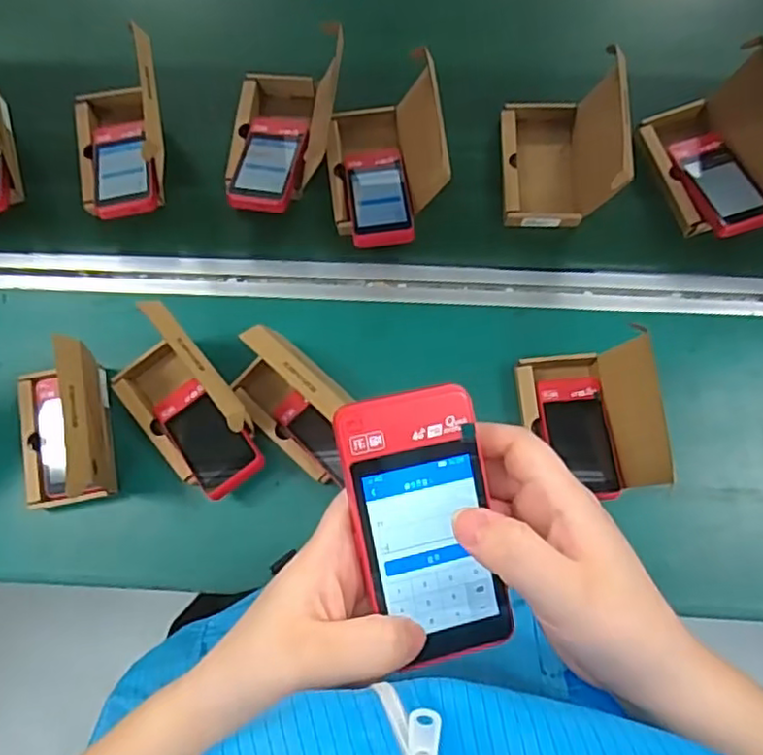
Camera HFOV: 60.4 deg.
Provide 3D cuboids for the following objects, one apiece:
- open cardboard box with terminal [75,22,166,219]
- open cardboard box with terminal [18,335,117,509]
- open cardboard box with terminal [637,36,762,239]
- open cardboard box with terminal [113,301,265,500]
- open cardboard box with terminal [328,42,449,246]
[{"bbox_3d":[-0.284,-0.266,0.702,0.114,0.114,0.171,-12,78,-8],"label":"open cardboard box with terminal"},{"bbox_3d":[-0.305,0.048,0.612,0.099,0.132,0.137,-7,75,-4],"label":"open cardboard box with terminal"},{"bbox_3d":[0.372,-0.255,0.715,0.121,0.118,0.181,-14,78,-9],"label":"open cardboard box with terminal"},{"bbox_3d":[-0.185,0.032,0.617,0.091,0.122,0.164,-38,79,-11],"label":"open cardboard box with terminal"},{"bbox_3d":[0.003,-0.233,0.697,0.118,0.114,0.183,-5,77,-7],"label":"open cardboard box with terminal"}]

